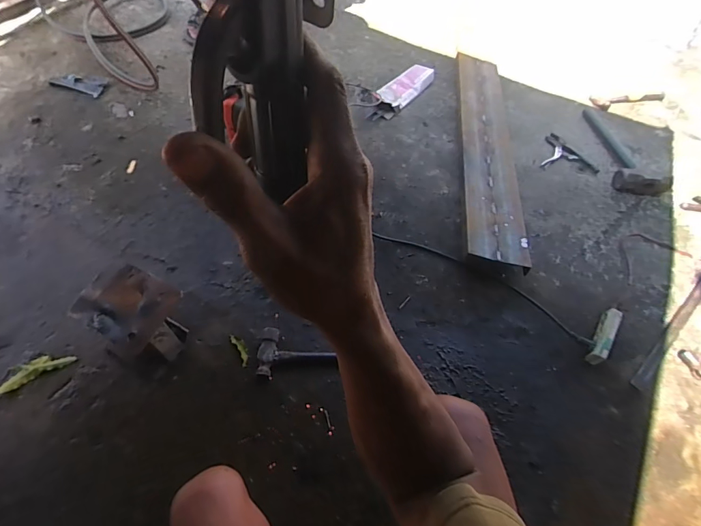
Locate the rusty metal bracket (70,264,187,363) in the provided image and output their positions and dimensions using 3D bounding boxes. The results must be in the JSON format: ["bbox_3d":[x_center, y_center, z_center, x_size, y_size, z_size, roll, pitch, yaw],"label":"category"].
[{"bbox_3d":[-0.402,0.126,0.826,0.148,0.238,0.132,19,61,9],"label":"rusty metal bracket"}]

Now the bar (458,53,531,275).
[{"bbox_3d":[0.432,-0.399,1.338,0.159,0.036,1.111,6,51,5],"label":"bar"}]

